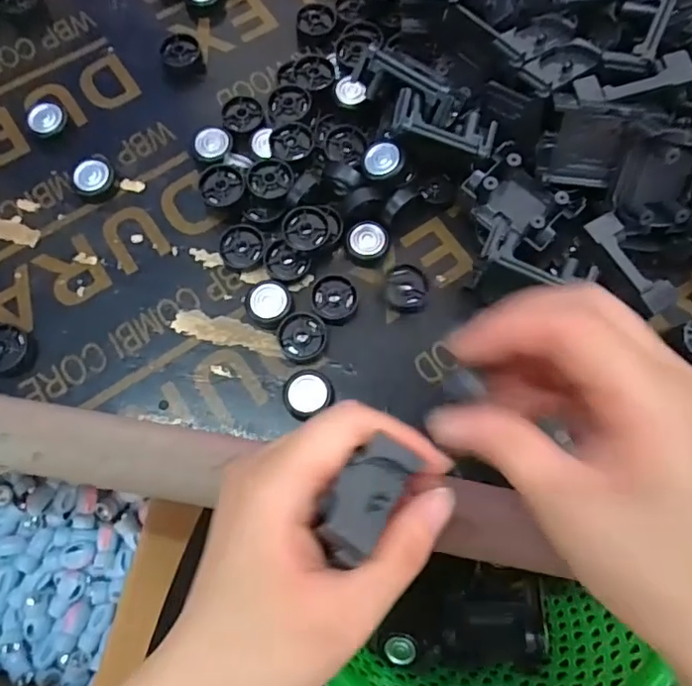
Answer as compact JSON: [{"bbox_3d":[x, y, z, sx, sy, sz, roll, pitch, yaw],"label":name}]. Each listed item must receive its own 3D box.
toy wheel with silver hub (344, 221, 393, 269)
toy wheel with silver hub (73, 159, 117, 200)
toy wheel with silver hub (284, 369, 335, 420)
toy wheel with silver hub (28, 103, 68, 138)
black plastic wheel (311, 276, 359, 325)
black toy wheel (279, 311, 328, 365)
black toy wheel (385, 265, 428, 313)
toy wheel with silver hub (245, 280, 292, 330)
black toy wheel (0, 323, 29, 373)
[{"bbox_3d":[0.012,-0.053,0.296,0.023,0.010,0.021,0,72,-1],"label":"toy wheel with silver hub"},{"bbox_3d":[-0.137,-0.090,0.305,0.021,0.010,0.020,0,72,-1],"label":"toy wheel with silver hub"},{"bbox_3d":[-0.019,0.024,0.270,0.024,0.014,0.023,0,72,-1],"label":"toy wheel with silver hub"},{"bbox_3d":[-0.168,-0.126,0.315,0.021,0.010,0.016,-41,78,-13],"label":"toy wheel with silver hub"},{"bbox_3d":[-0.006,-0.023,0.288,0.023,0.008,0.024,0,72,-1],"label":"black plastic wheel"},{"bbox_3d":[-0.022,-0.003,0.281,0.024,0.008,0.026,0,72,-1],"label":"black toy wheel"},{"bbox_3d":[0.032,-0.028,0.289,0.022,0.011,0.023,0,72,-1],"label":"black toy wheel"},{"bbox_3d":[-0.040,-0.020,0.285,0.023,0.009,0.023,0,72,-1],"label":"toy wheel with silver hub"},{"bbox_3d":[-0.169,0.003,0.276,0.022,0.008,0.024,0,72,-1],"label":"black toy wheel"}]

